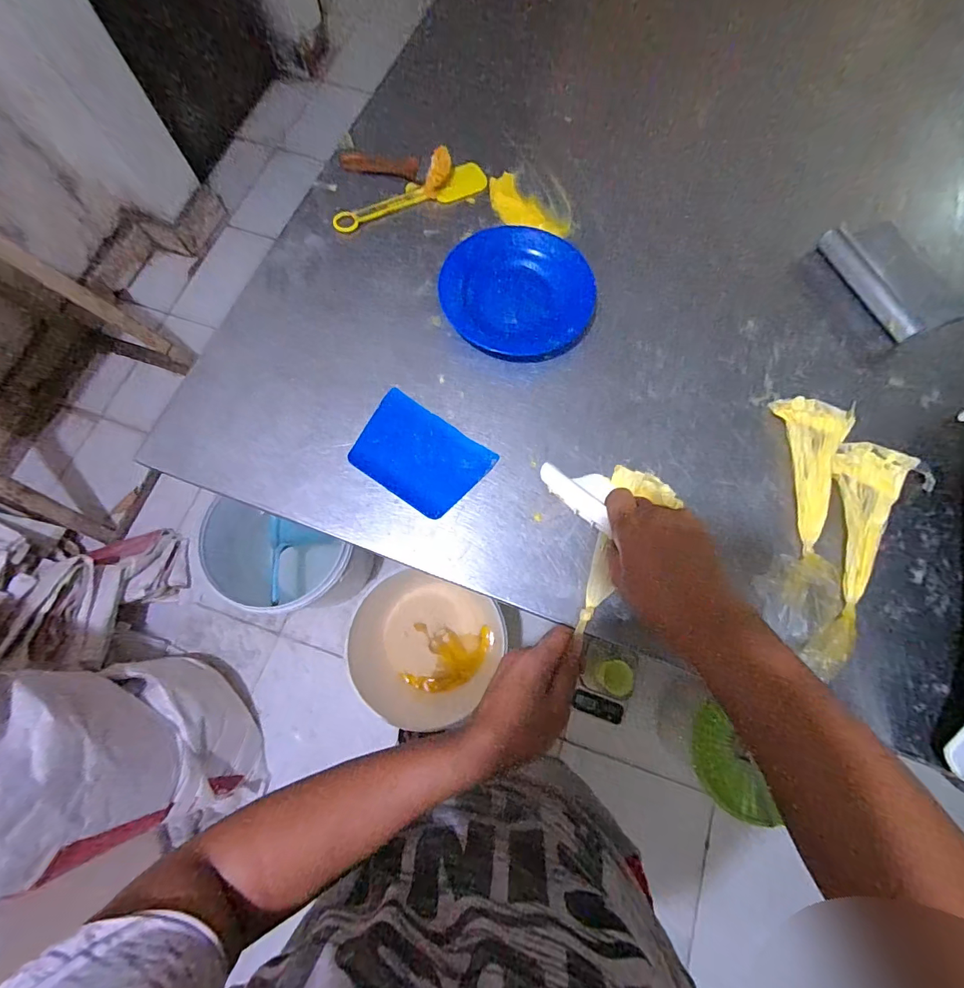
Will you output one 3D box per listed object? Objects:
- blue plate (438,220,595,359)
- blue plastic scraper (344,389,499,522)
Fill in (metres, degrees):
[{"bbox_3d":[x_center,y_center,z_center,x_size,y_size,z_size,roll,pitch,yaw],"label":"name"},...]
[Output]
[{"bbox_3d":[0.040,-0.222,0.485,0.160,0.031,0.141,12,73,2],"label":"blue plate"},{"bbox_3d":[-0.063,-0.039,0.442,0.128,0.004,0.091,35,73,6],"label":"blue plastic scraper"}]

